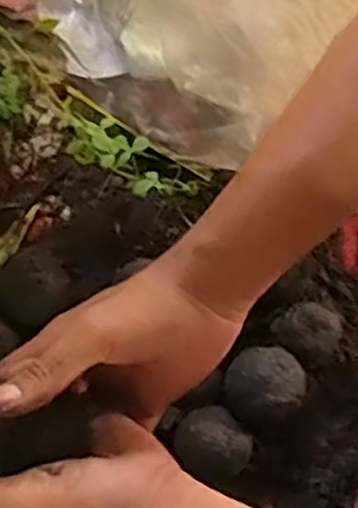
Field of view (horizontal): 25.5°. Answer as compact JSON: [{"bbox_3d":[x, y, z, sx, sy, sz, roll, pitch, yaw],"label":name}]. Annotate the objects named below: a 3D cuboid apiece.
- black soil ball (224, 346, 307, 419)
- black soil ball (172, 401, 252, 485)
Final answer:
[{"bbox_3d":[0.066,0.101,0.622,0.056,0.051,0.054,0,74,1],"label":"black soil ball"},{"bbox_3d":[0.027,0.145,0.612,0.057,0.037,0.051,31,77,9],"label":"black soil ball"}]

